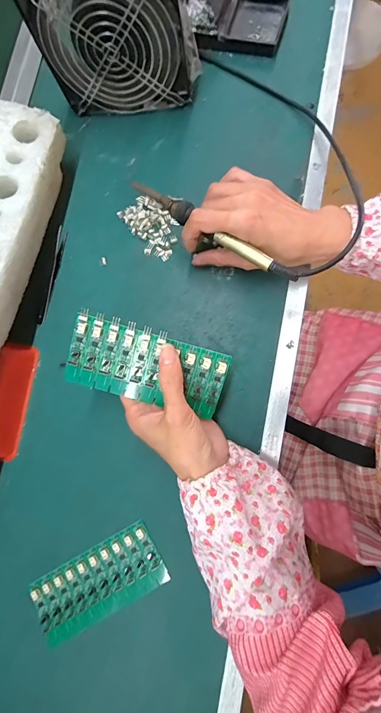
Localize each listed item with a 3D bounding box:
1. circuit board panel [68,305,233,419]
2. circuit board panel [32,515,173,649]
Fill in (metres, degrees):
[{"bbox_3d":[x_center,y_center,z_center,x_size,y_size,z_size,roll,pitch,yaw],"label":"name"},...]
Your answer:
[{"bbox_3d":[-0.038,0.008,0.288,0.136,0.007,0.066,17,104,-2],"label":"circuit board panel"},{"bbox_3d":[-0.092,0.228,0.327,0.134,0.010,0.065,-32,76,1],"label":"circuit board panel"}]

